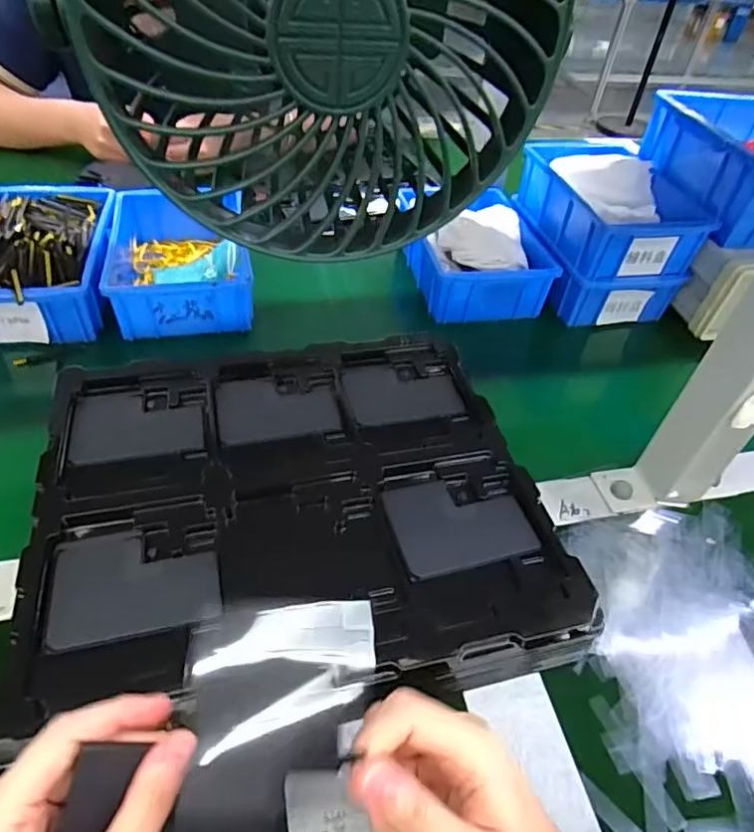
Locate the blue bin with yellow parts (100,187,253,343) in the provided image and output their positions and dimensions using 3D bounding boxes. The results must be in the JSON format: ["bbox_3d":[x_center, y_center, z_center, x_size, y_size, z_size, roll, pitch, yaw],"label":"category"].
[{"bbox_3d":[-0.211,-0.166,0.603,0.129,0.057,0.197,-8,46,-15],"label":"blue bin with yellow parts"}]

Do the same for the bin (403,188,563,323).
[{"bbox_3d":[0.110,-0.197,0.657,0.139,0.072,0.192,-6,47,-12],"label":"bin"}]

